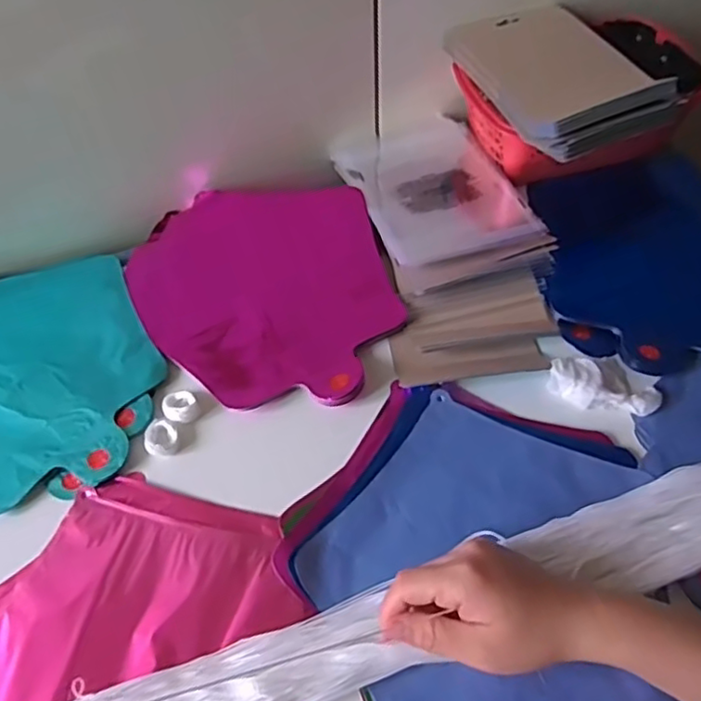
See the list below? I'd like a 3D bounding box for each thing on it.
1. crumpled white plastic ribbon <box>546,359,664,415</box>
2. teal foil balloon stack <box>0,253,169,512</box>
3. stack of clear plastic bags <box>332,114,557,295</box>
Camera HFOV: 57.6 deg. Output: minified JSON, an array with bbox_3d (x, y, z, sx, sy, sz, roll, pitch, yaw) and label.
[{"bbox_3d":[0.187,0.030,0.471,0.079,0.016,0.031,18,59,12],"label":"crumpled white plastic ribbon"},{"bbox_3d":[-0.276,0.019,0.508,0.240,0.022,0.226,-10,58,-5],"label":"teal foil balloon stack"},{"bbox_3d":[0.079,-0.148,0.587,0.135,0.025,0.231,-16,58,-9],"label":"stack of clear plastic bags"}]

